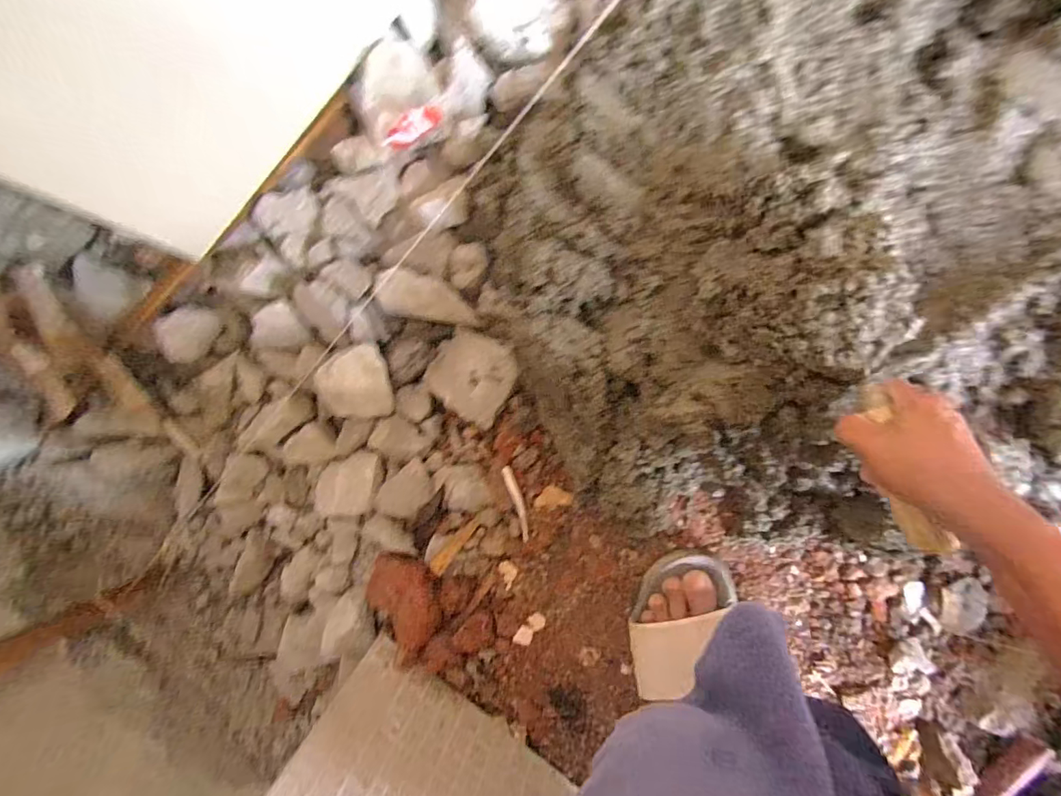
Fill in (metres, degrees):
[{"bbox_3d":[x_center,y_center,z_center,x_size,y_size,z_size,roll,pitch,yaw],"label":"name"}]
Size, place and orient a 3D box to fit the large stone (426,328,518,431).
[{"bbox_3d":[-0.066,-0.027,0.533,0.096,0.036,0.090,28,99,2],"label":"large stone"}]

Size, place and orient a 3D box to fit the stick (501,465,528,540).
[{"bbox_3d":[-0.013,0.117,0.522,0.013,0.007,0.090,-13,107,7],"label":"stick"}]

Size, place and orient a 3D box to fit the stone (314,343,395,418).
[{"bbox_3d":[-0.197,-0.017,0.525,0.073,0.048,0.080,-3,96,6],"label":"stone"}]

